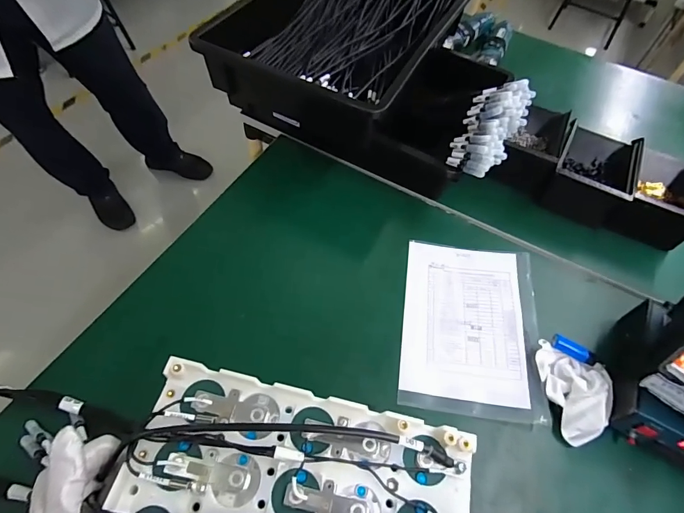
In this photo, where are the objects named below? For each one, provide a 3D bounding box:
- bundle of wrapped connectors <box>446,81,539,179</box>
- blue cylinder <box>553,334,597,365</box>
[{"bbox_3d":[0.208,-0.184,0.566,0.078,0.054,0.162,29,75,17],"label":"bundle of wrapped connectors"},{"bbox_3d":[0.285,0.114,0.492,0.050,0.015,0.017,32,60,15],"label":"blue cylinder"}]

